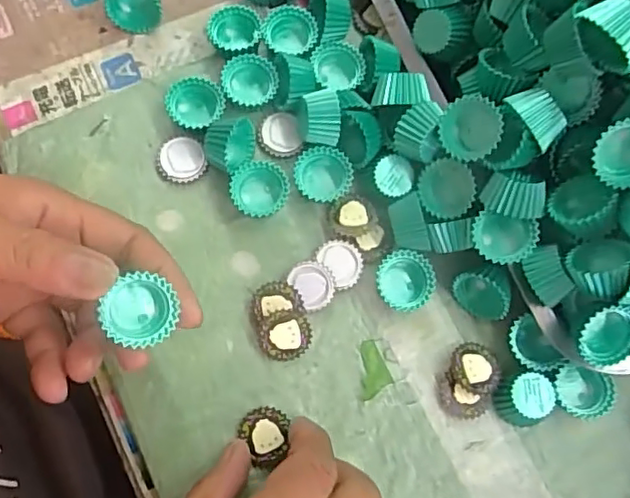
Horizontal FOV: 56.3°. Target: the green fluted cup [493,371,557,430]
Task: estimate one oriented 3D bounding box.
[{"bbox_3d":[0.112,0.081,0.312,0.029,0.016,0.028,1,78,-3],"label":"green fluted cup"}]

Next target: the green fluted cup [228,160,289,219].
[{"bbox_3d":[-0.031,-0.033,0.331,0.032,0.014,0.030,1,78,-3],"label":"green fluted cup"}]

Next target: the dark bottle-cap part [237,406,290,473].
[{"bbox_3d":[-0.026,0.096,0.306,0.024,0.005,0.027,-19,79,-5],"label":"dark bottle-cap part"}]

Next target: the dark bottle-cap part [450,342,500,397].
[{"bbox_3d":[0.087,0.065,0.319,0.027,0.010,0.026,1,78,-3],"label":"dark bottle-cap part"}]

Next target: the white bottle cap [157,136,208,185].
[{"bbox_3d":[-0.076,-0.051,0.336,0.028,0.008,0.026,1,78,-3],"label":"white bottle cap"}]

